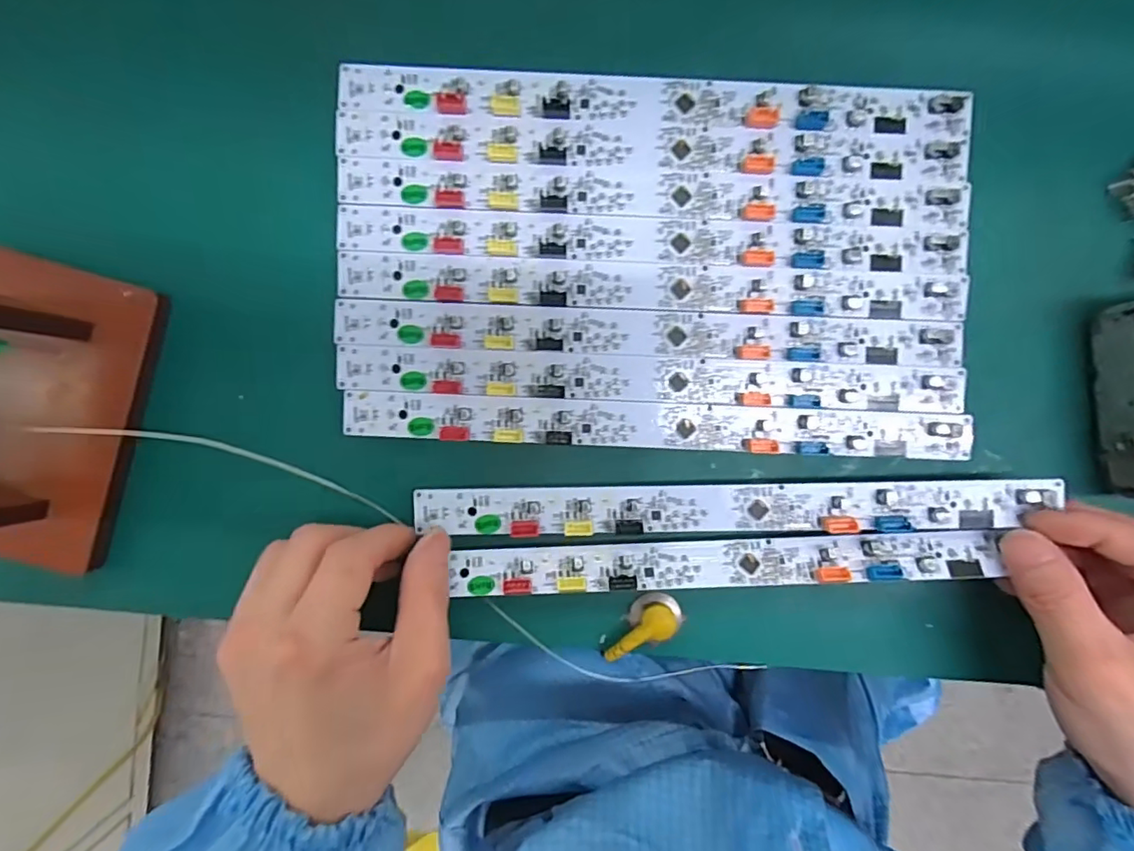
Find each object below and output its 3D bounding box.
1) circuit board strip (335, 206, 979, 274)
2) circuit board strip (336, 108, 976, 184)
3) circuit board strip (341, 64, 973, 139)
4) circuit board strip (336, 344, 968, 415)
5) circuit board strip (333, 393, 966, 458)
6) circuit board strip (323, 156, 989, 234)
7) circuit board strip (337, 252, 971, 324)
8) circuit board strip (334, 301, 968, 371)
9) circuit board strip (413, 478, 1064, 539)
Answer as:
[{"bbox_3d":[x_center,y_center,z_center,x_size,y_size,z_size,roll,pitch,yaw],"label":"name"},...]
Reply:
[{"bbox_3d":[0.038,-0.086,0.252,0.285,0.005,0.022,2,92,0],"label":"circuit board strip"},{"bbox_3d":[0.039,-0.127,0.251,0.286,0.004,0.022,3,92,0],"label":"circuit board strip"},{"bbox_3d":[0.040,-0.150,0.250,0.284,0.004,0.022,3,92,0],"label":"circuit board strip"},{"bbox_3d":[0.038,-0.021,0.253,0.286,0.004,0.022,3,92,0],"label":"circuit board strip"},{"bbox_3d":[0.041,0.001,0.253,0.287,0.006,0.021,2,92,0],"label":"circuit board strip"},{"bbox_3d":[0.039,-0.108,0.251,0.285,0.004,0.024,3,92,0],"label":"circuit board strip"},{"bbox_3d":[0.038,-0.064,0.252,0.286,0.004,0.022,3,92,0],"label":"circuit board strip"},{"bbox_3d":[0.037,-0.041,0.253,0.287,0.005,0.022,2,92,0],"label":"circuit board strip"},{"bbox_3d":[0.070,0.039,0.249,0.279,0.009,0.024,-2,91,4],"label":"circuit board strip"}]

